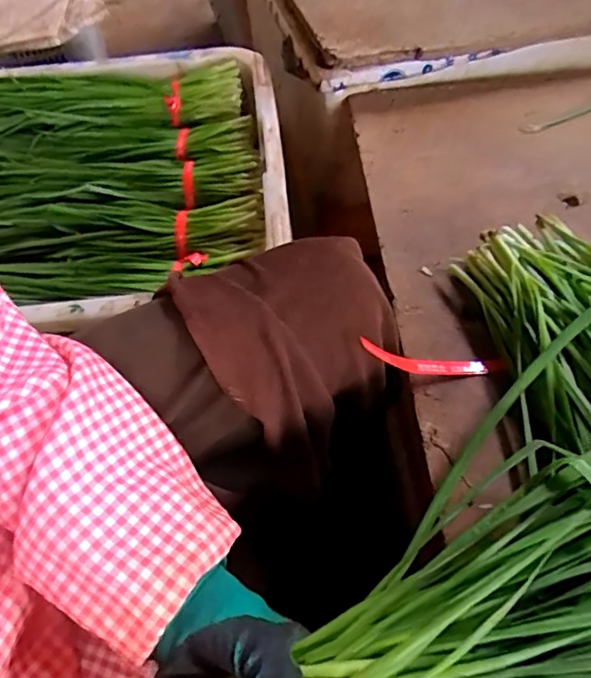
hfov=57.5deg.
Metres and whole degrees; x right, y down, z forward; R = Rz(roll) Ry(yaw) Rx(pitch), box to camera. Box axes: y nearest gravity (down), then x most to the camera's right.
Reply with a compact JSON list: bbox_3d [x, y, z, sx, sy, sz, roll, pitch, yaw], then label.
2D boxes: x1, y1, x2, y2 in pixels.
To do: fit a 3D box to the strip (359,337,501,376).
[{"bbox_3d":[0.103,0.017,0.417,0.132,0.026,0.011,9,51,-26],"label":"strip"}]

